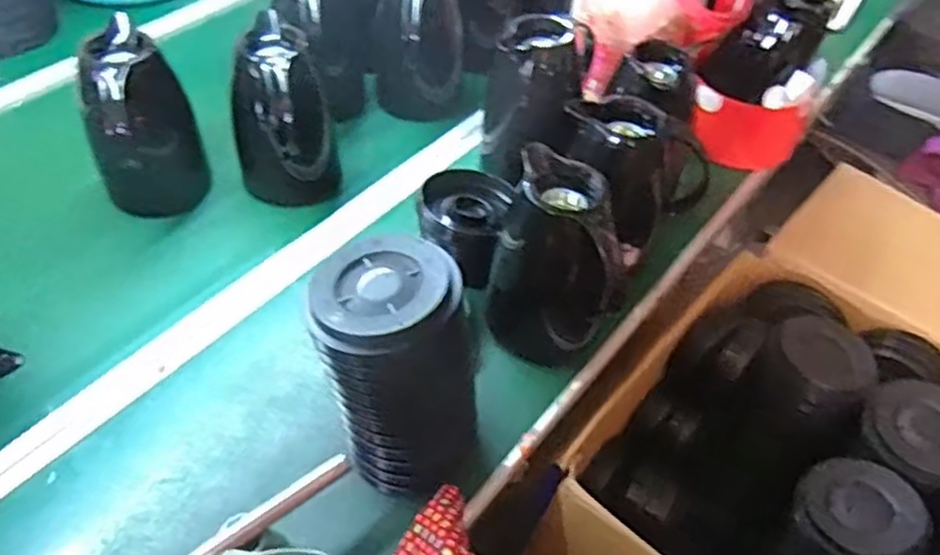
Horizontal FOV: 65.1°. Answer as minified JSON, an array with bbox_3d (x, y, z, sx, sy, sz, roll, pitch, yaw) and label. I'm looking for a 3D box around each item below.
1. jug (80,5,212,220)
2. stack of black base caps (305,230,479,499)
[{"bbox_3d":[-0.381,-0.168,0.868,0.117,0.197,0.118,-19,50,-19],"label":"jug"},{"bbox_3d":[-0.058,0.082,0.642,0.135,0.219,0.113,-3,46,-5],"label":"stack of black base caps"}]

